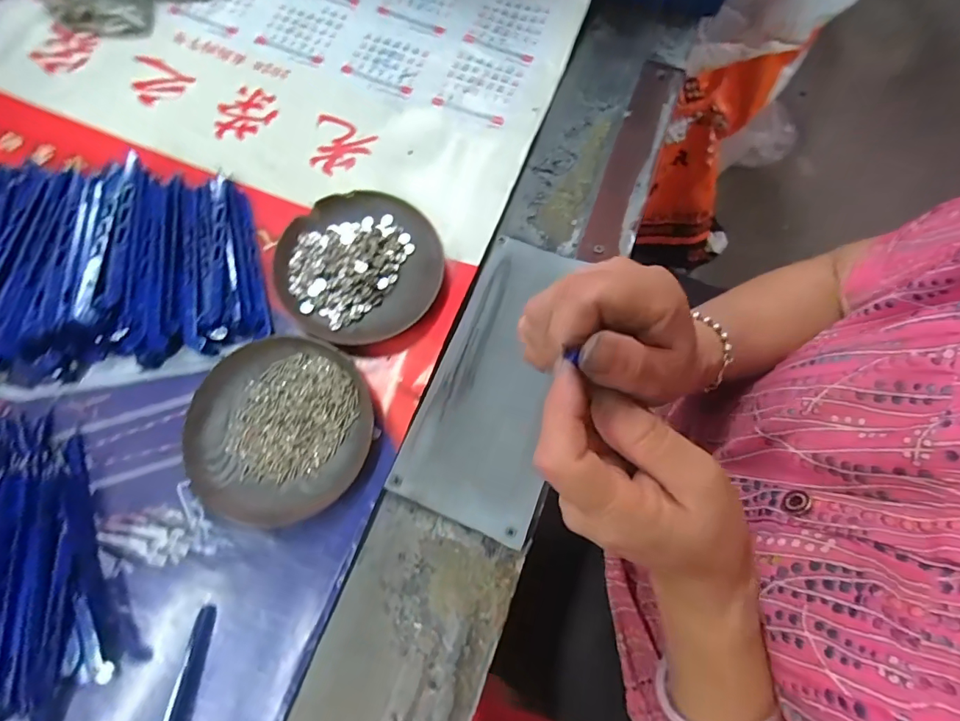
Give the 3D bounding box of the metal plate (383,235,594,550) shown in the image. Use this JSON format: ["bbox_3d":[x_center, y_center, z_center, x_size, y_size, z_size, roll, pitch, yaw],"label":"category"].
[{"bbox_3d":[0.019,0.011,0.325,0.091,0.006,0.196,22,75,5],"label":"metal plate"}]

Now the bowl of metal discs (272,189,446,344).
[{"bbox_3d":[-0.085,-0.067,0.339,0.112,0.015,0.111,0,74,-2],"label":"bowl of metal discs"}]

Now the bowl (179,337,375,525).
[{"bbox_3d":[-0.130,0.043,0.310,0.113,0.014,0.113,0,74,-2],"label":"bowl"}]

